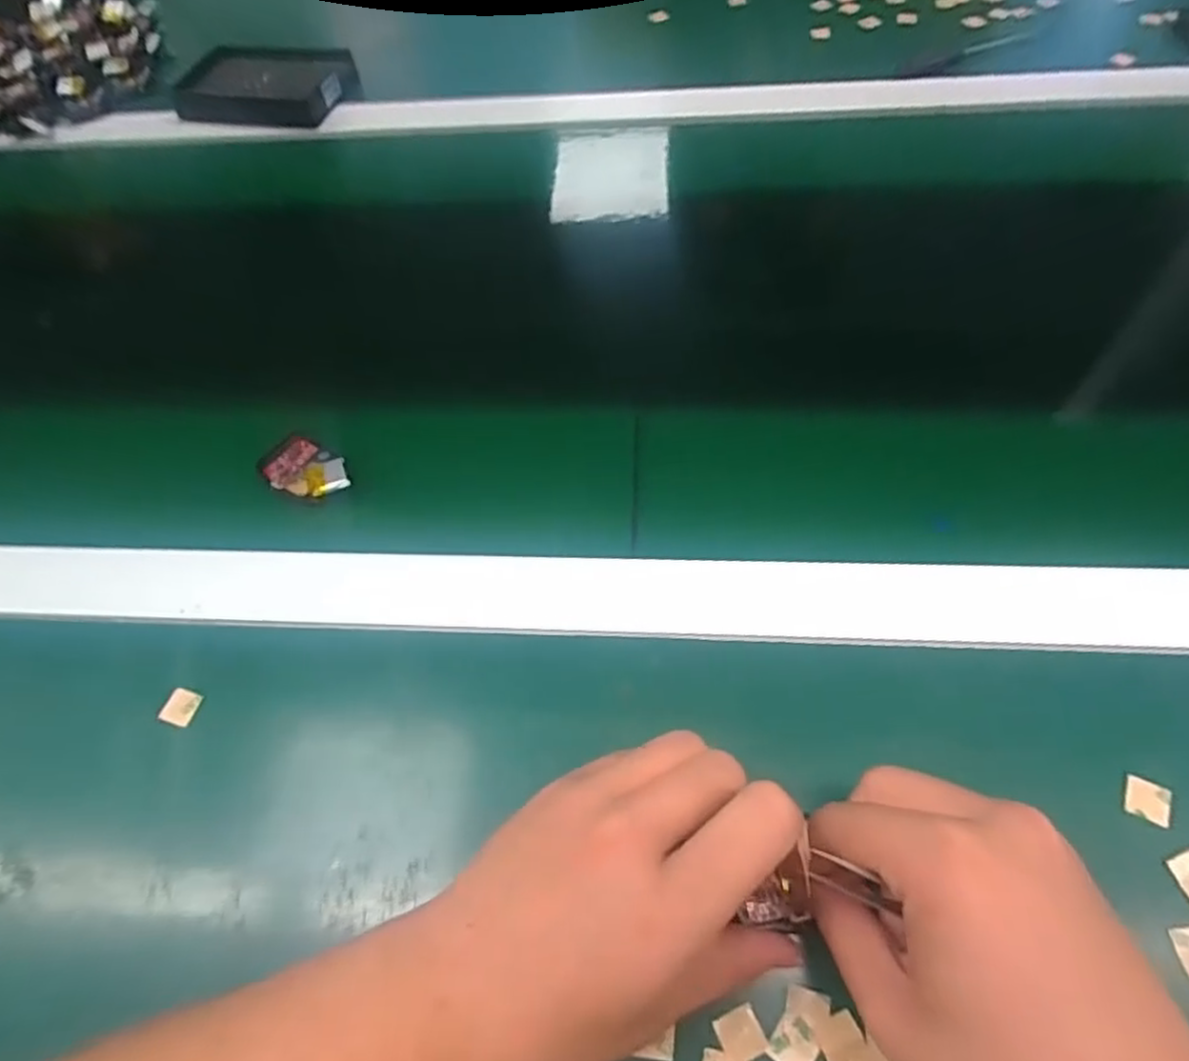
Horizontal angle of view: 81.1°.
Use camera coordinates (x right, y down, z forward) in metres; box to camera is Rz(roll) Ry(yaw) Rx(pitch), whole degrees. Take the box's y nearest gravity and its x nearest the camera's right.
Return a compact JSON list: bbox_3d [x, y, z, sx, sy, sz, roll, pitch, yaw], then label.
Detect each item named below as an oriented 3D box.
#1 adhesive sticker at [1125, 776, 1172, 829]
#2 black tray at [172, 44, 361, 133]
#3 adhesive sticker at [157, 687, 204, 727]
[{"bbox_3d":[0.219,0.107,0.274,0.015,0.004,0.015,18,65,26],"label":"adhesive sticker"},{"bbox_3d":[-0.285,-0.388,0.607,0.141,0.025,0.093,9,60,11],"label":"black tray"},{"bbox_3d":[-0.192,0.082,0.323,0.013,0.004,0.017,31,45,-23],"label":"adhesive sticker"}]

